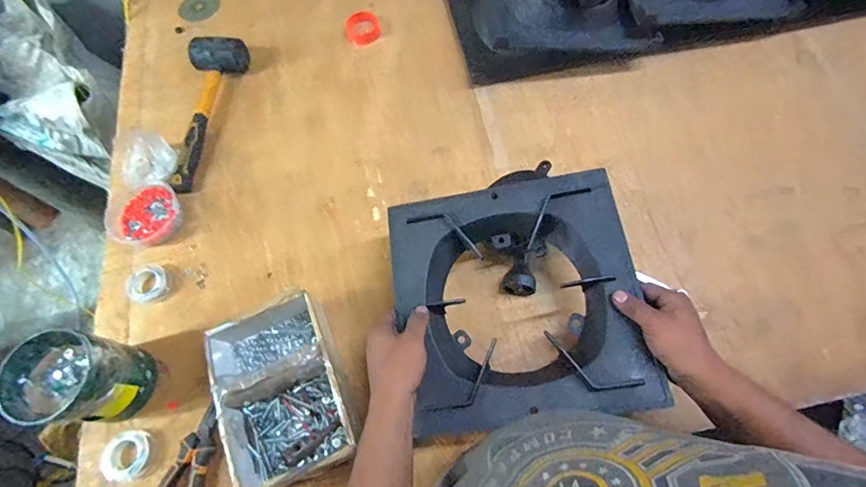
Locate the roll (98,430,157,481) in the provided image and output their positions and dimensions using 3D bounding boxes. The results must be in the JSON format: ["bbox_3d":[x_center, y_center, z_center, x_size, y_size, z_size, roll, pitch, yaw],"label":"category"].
[{"bbox_3d":[-0.416,0.286,0.588,0.071,0.023,0.060,1,67,3],"label":"roll"}]

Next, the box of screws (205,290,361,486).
[{"bbox_3d":[-0.202,0.195,0.580,0.159,0.089,0.224,-25,68,-7],"label":"box of screws"}]

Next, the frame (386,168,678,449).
[{"bbox_3d":[0.101,0.064,0.545,0.289,0.060,0.297,-8,67,0],"label":"frame"}]

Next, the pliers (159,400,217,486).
[{"bbox_3d":[-0.323,0.299,0.571,0.051,0.022,0.157,9,68,6],"label":"pliers"}]

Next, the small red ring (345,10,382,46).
[{"bbox_3d":[-0.144,-0.443,0.889,0.068,0.018,0.083,-24,68,-7],"label":"small red ring"}]

